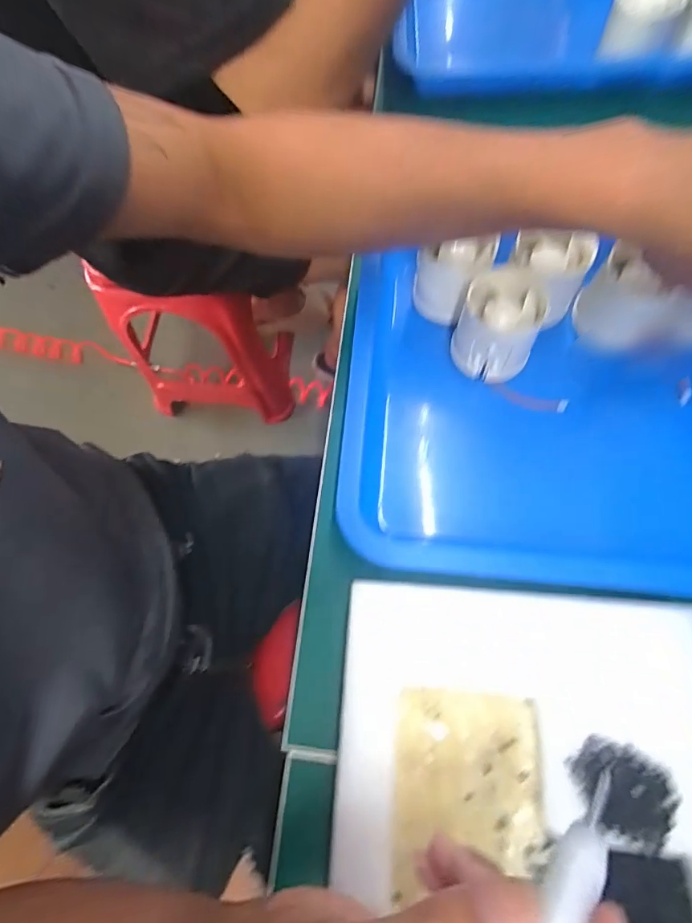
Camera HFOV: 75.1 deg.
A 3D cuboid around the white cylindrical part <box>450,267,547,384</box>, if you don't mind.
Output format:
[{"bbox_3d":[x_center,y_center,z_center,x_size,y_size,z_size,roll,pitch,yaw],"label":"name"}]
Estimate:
[{"bbox_3d":[0.103,-0.091,0.307,0.052,0.048,0.054,0,70,1],"label":"white cylindrical part"}]

